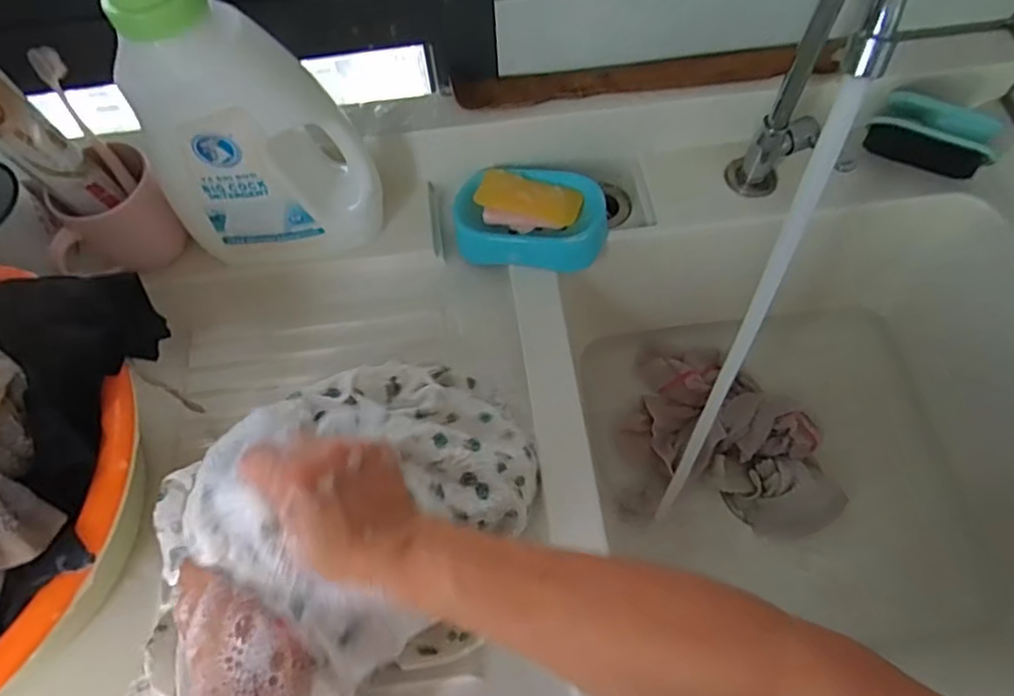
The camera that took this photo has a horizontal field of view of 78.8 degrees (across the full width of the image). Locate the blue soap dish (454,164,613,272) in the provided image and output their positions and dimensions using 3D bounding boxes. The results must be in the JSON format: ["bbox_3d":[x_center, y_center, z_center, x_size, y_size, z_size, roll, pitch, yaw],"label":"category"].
[{"bbox_3d":[0.024,-0.127,0.594,0.145,0.035,0.106,14,66,8],"label":"blue soap dish"}]

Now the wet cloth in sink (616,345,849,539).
[{"bbox_3d":[0.244,0.093,0.666,0.237,0.059,0.147,27,69,13],"label":"wet cloth in sink"}]

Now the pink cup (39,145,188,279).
[{"bbox_3d":[-0.342,-0.118,0.546,0.100,0.086,0.088,-23,67,-9],"label":"pink cup"}]

